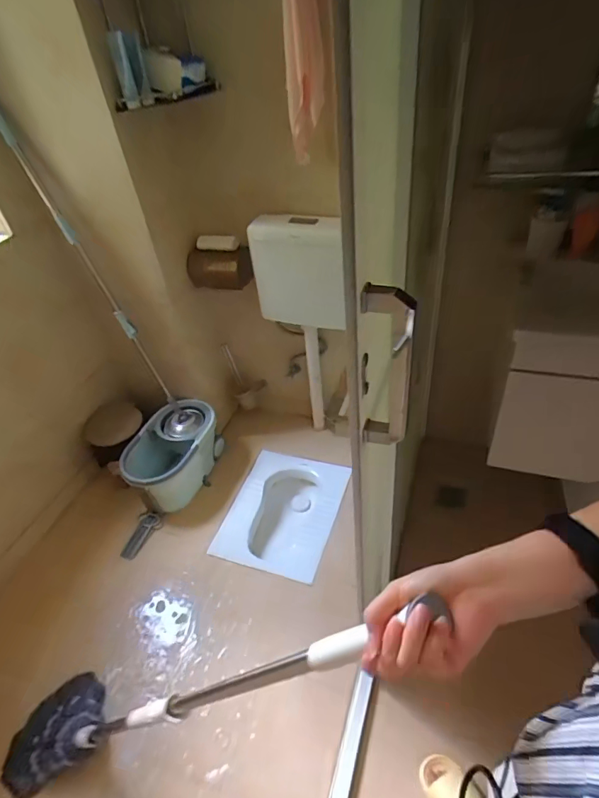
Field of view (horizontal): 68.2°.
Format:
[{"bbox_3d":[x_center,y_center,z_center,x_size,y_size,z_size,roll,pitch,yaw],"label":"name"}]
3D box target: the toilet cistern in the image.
[{"bbox_3d":[0.002,-0.419,1.480,0.334,0.366,0.105,3,45,11],"label":"toilet cistern"}]

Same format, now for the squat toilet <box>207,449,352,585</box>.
[{"bbox_3d":[-0.051,0.452,1.725,0.379,0.179,0.502,8,46,16],"label":"squat toilet"}]

